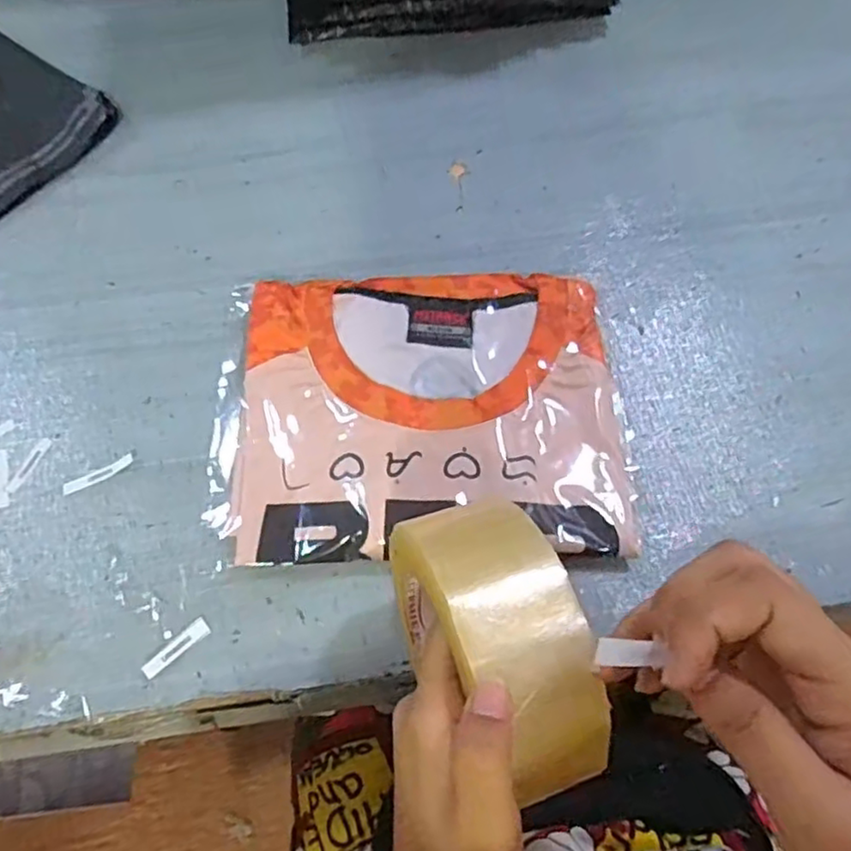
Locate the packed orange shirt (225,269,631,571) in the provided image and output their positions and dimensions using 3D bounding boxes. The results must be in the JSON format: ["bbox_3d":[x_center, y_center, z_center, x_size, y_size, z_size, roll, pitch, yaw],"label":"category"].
[{"bbox_3d":[0.002,-0.010,0.400,0.232,0.024,0.181,-1,64,-1],"label":"packed orange shirt"}]

